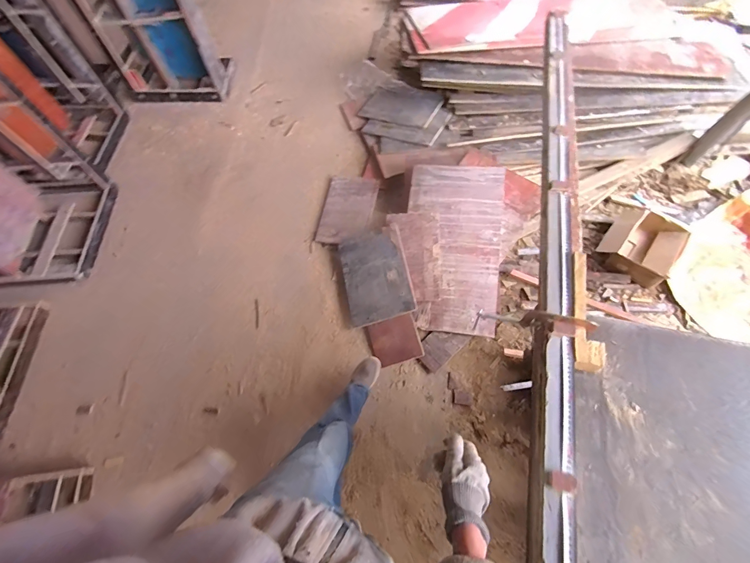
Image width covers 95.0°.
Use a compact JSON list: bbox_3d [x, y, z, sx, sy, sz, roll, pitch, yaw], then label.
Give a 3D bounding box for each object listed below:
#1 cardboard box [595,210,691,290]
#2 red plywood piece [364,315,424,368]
[{"bbox_3d":[1.212,-0.161,1.573,0.282,0.130,0.351,35,70,17],"label":"cardboard box"},{"bbox_3d":[0.089,0.269,1.552,0.225,0.022,0.192,-19,82,14],"label":"red plywood piece"}]

